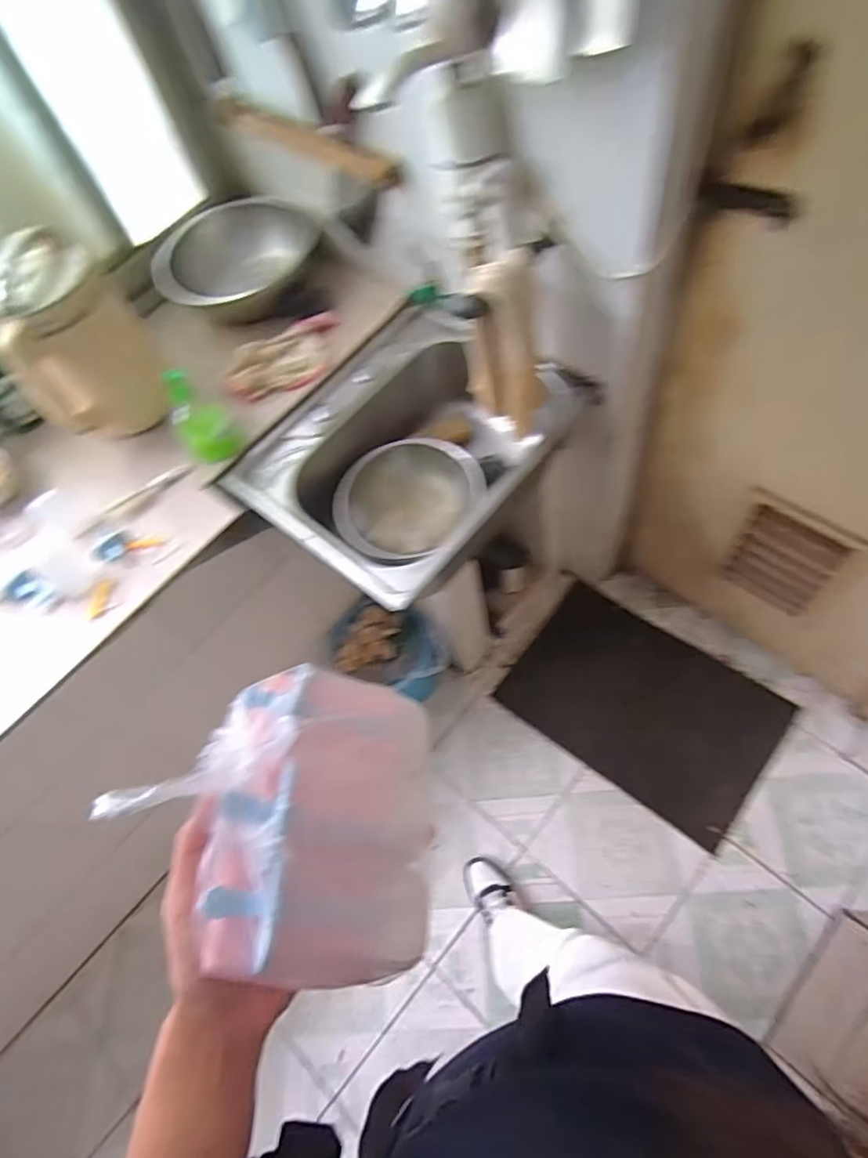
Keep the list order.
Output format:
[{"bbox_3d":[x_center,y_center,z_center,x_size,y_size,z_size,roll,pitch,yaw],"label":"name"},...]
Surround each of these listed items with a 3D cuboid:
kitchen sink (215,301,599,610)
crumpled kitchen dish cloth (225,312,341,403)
[{"bbox_3d":[-0.049,-0.212,1.049,0.400,0.199,0.488,36,73,17],"label":"kitchen sink"},{"bbox_3d":[-0.262,-0.386,1.069,0.251,0.056,0.129,-37,70,-12],"label":"crumpled kitchen dish cloth"}]

